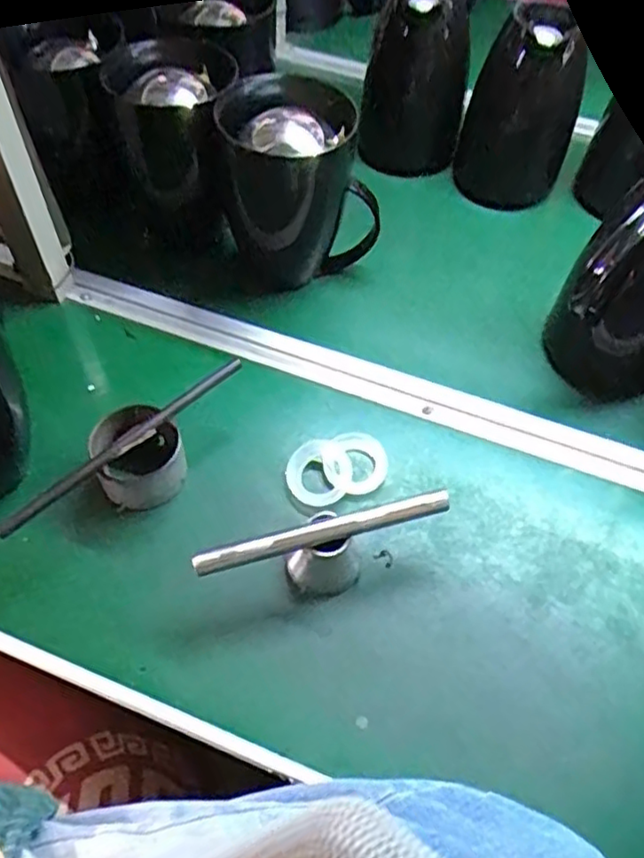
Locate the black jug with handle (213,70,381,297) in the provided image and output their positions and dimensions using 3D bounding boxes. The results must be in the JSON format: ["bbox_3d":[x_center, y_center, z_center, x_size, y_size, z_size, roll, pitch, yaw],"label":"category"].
[{"bbox_3d":[-0.023,-0.250,0.704,0.159,0.190,0.122,2,55,-2],"label":"black jug with handle"}]

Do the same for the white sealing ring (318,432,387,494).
[{"bbox_3d":[0.032,0.029,0.618,0.063,0.006,0.060,2,55,-2],"label":"white sealing ring"}]

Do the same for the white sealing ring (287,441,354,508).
[{"bbox_3d":[-0.002,0.037,0.603,0.057,0.006,0.062,2,55,-2],"label":"white sealing ring"}]

